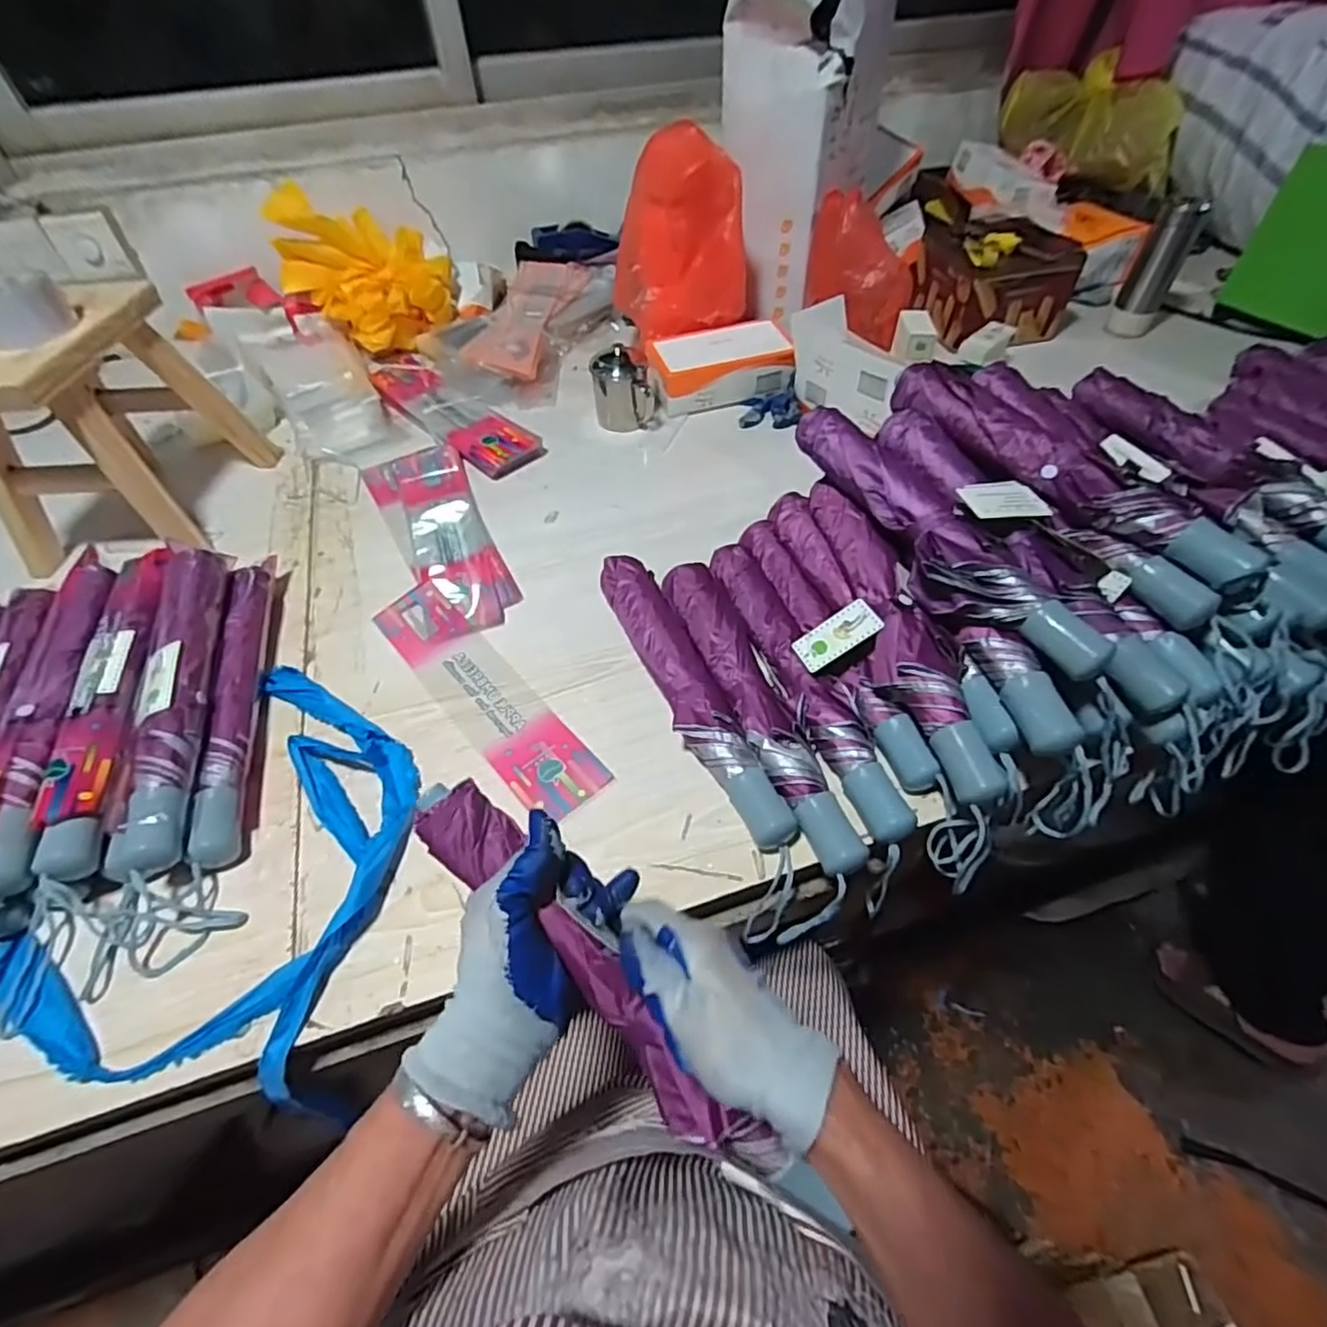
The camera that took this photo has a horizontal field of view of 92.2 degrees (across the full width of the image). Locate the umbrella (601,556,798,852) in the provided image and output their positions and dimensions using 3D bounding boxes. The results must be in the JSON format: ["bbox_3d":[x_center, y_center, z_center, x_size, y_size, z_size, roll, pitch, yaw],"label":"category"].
[{"bbox_3d":[0.020,0.025,0.602,0.057,0.053,0.329,-19,54,-13],"label":"umbrella"}]

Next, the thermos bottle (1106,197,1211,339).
[{"bbox_3d":[0.752,-0.599,0.978,0.063,0.175,0.068,22,56,18],"label":"thermos bottle"}]

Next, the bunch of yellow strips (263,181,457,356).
[{"bbox_3d":[-0.471,-0.628,1.019,0.203,0.189,0.188,-36,59,-23],"label":"bunch of yellow strips"}]

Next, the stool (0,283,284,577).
[{"bbox_3d":[-0.613,-0.258,0.711,0.171,0.220,0.247,4,52,6],"label":"stool"}]

